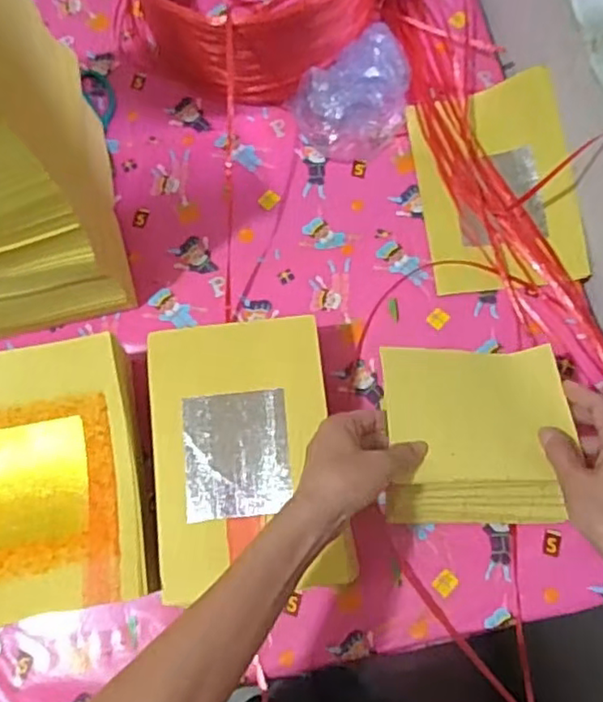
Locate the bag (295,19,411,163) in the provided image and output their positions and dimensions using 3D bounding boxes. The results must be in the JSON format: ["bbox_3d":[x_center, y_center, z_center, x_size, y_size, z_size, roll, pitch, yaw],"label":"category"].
[{"bbox_3d":[0.066,-0.286,0.707,0.145,0.077,0.106,-42,78,-11],"label":"bag"}]

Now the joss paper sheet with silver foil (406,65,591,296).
[{"bbox_3d":[0.211,-0.185,0.691,0.158,0.044,0.234,-7,74,-1],"label":"joss paper sheet with silver foil"}]

